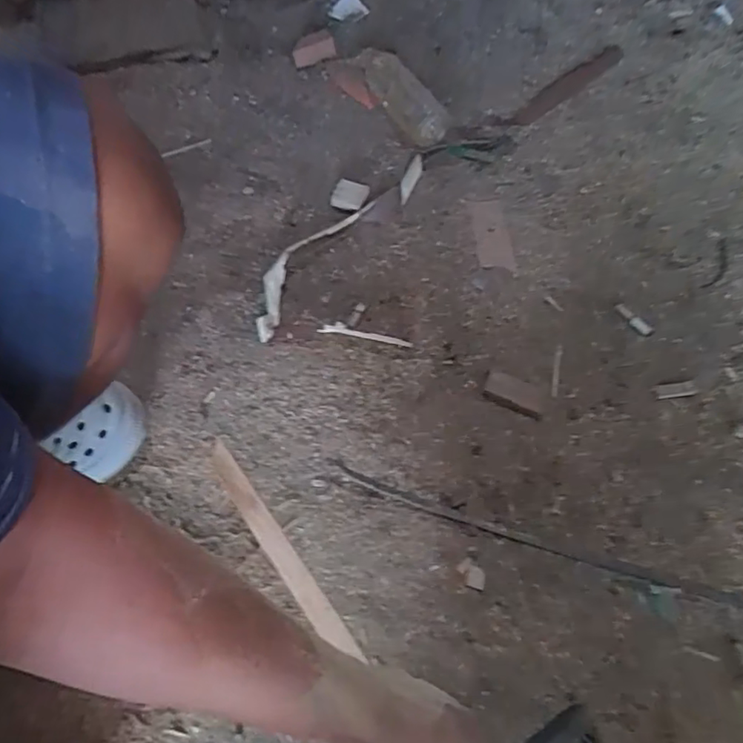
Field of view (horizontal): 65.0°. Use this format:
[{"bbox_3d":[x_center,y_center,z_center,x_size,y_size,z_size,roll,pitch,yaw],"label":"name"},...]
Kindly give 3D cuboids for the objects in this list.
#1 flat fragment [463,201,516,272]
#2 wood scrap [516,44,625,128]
[{"bbox_3d":[0.153,-0.177,0.748,0.044,0.005,0.111,-5,63,-2],"label":"flat fragment"},{"bbox_3d":[0.288,-0.419,0.846,0.210,0.011,0.036,-36,69,-16],"label":"wood scrap"}]

